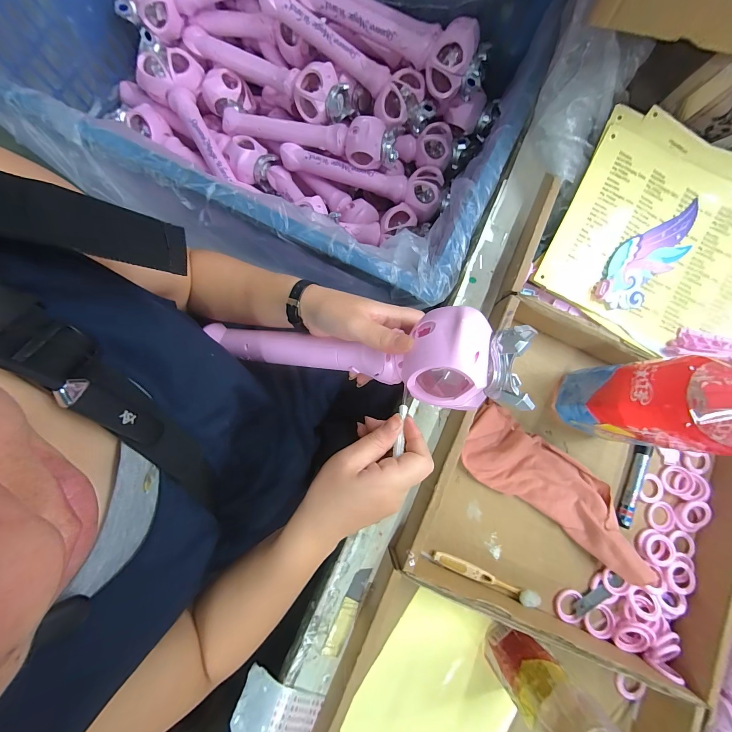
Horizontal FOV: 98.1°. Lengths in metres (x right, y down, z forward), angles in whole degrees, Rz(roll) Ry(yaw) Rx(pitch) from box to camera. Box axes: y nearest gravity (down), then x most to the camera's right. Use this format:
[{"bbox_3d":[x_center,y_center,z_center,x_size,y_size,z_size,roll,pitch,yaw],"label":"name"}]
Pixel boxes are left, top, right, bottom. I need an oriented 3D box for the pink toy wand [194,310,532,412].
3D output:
[{"bbox_3d":[-0.023,-0.013,0.321,0.334,0.065,0.076,4,79,28],"label":"pink toy wand"}]

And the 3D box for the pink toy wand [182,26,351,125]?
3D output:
[{"bbox_3d":[-0.196,-0.583,0.622,0.342,0.075,0.079,30,82,1],"label":"pink toy wand"}]

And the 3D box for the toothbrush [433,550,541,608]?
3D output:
[{"bbox_3d":[0.146,0.257,0.385,0.136,0.009,0.016,24,82,0],"label":"toothbrush"}]

